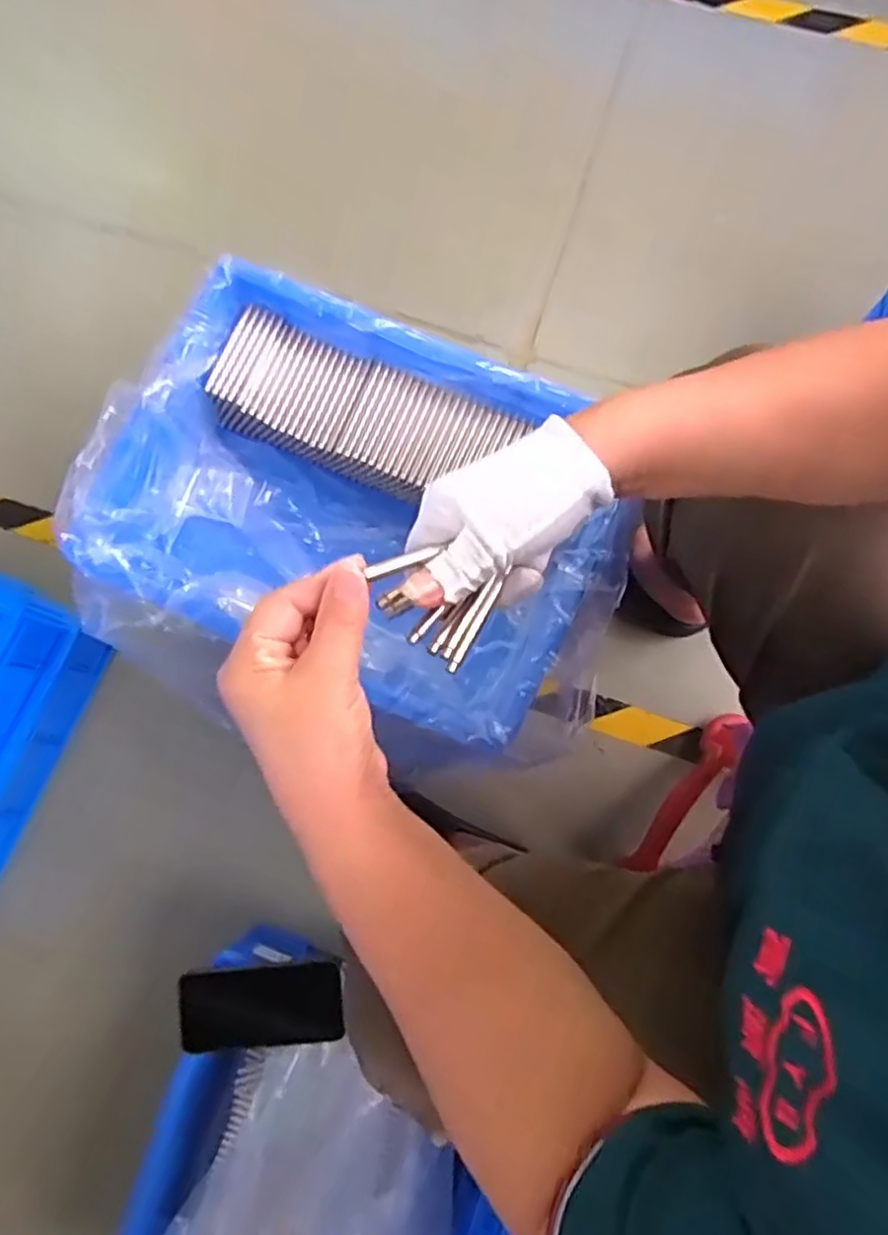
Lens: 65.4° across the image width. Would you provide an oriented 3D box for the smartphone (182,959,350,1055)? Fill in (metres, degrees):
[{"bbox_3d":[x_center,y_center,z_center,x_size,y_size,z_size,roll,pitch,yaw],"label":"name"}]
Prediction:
[{"bbox_3d":[-0.182,0.387,0.690,0.159,0.016,0.073,-3,80,1],"label":"smartphone"}]

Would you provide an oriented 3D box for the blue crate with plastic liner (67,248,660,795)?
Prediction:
[{"bbox_3d":[-0.074,-0.087,0.628,0.435,0.130,0.337,19,81,4],"label":"blue crate with plastic liner"}]

